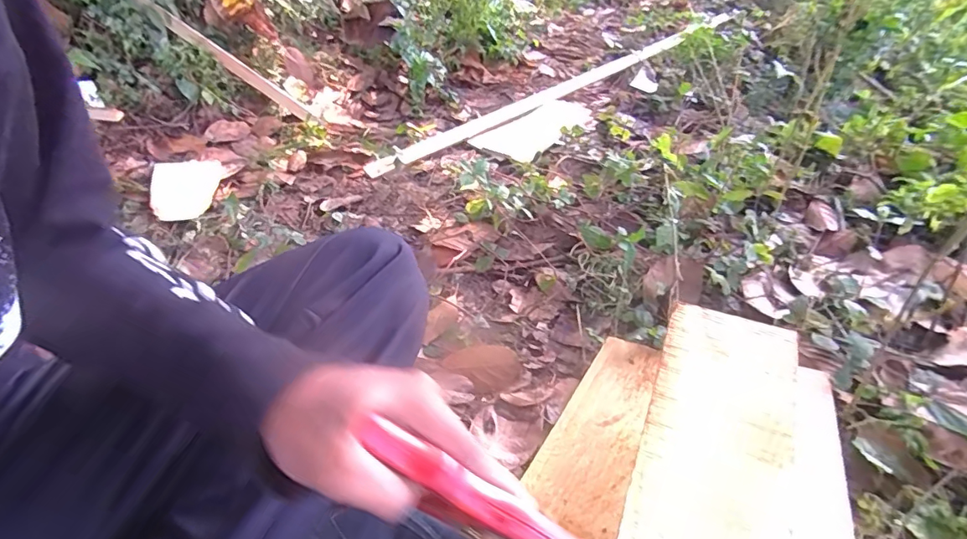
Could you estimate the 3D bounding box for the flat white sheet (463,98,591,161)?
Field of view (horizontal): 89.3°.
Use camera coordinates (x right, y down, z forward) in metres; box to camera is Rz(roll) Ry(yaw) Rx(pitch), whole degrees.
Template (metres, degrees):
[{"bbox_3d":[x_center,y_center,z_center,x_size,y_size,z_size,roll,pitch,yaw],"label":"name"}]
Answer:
[{"bbox_3d":[0.138,-0.347,1.188,0.156,0.013,0.324,31,50,34],"label":"flat white sheet"}]

